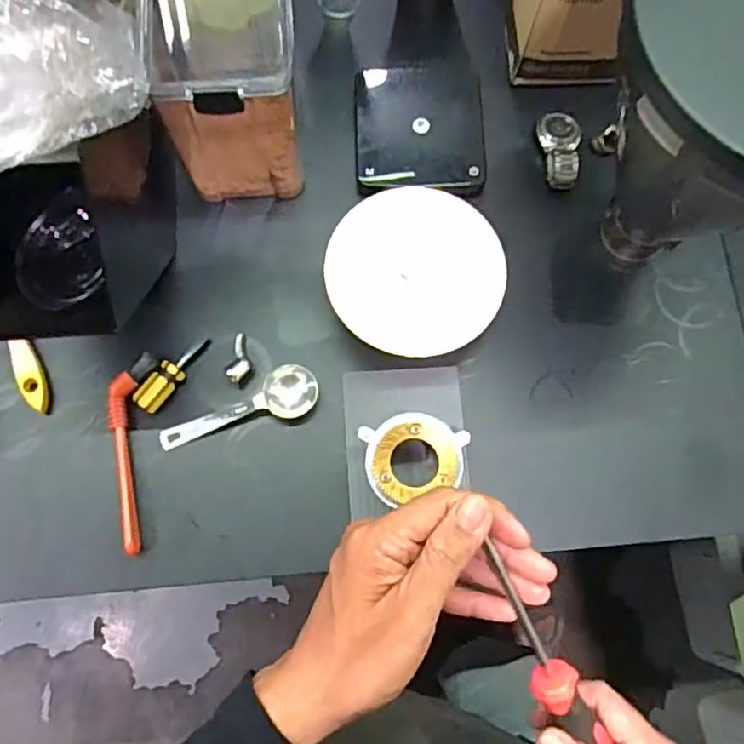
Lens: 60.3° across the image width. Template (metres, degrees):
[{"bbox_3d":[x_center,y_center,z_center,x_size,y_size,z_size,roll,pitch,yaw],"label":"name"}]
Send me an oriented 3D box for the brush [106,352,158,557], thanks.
[{"bbox_3d":[-0.199,0.063,0.517,0.035,0.017,0.159,1,75,-2],"label":"brush"}]

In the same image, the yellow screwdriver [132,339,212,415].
[{"bbox_3d":[-0.166,0.000,0.534,0.022,0.018,0.078,36,66,7],"label":"yellow screwdriver"}]

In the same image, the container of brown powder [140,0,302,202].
[{"bbox_3d":[-0.112,-0.221,0.519,0.104,0.158,0.117,-2,75,-3],"label":"container of brown powder"}]

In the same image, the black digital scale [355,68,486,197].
[{"bbox_3d":[0.044,-0.223,0.590,0.116,0.021,0.132,1,75,-2],"label":"black digital scale"}]

